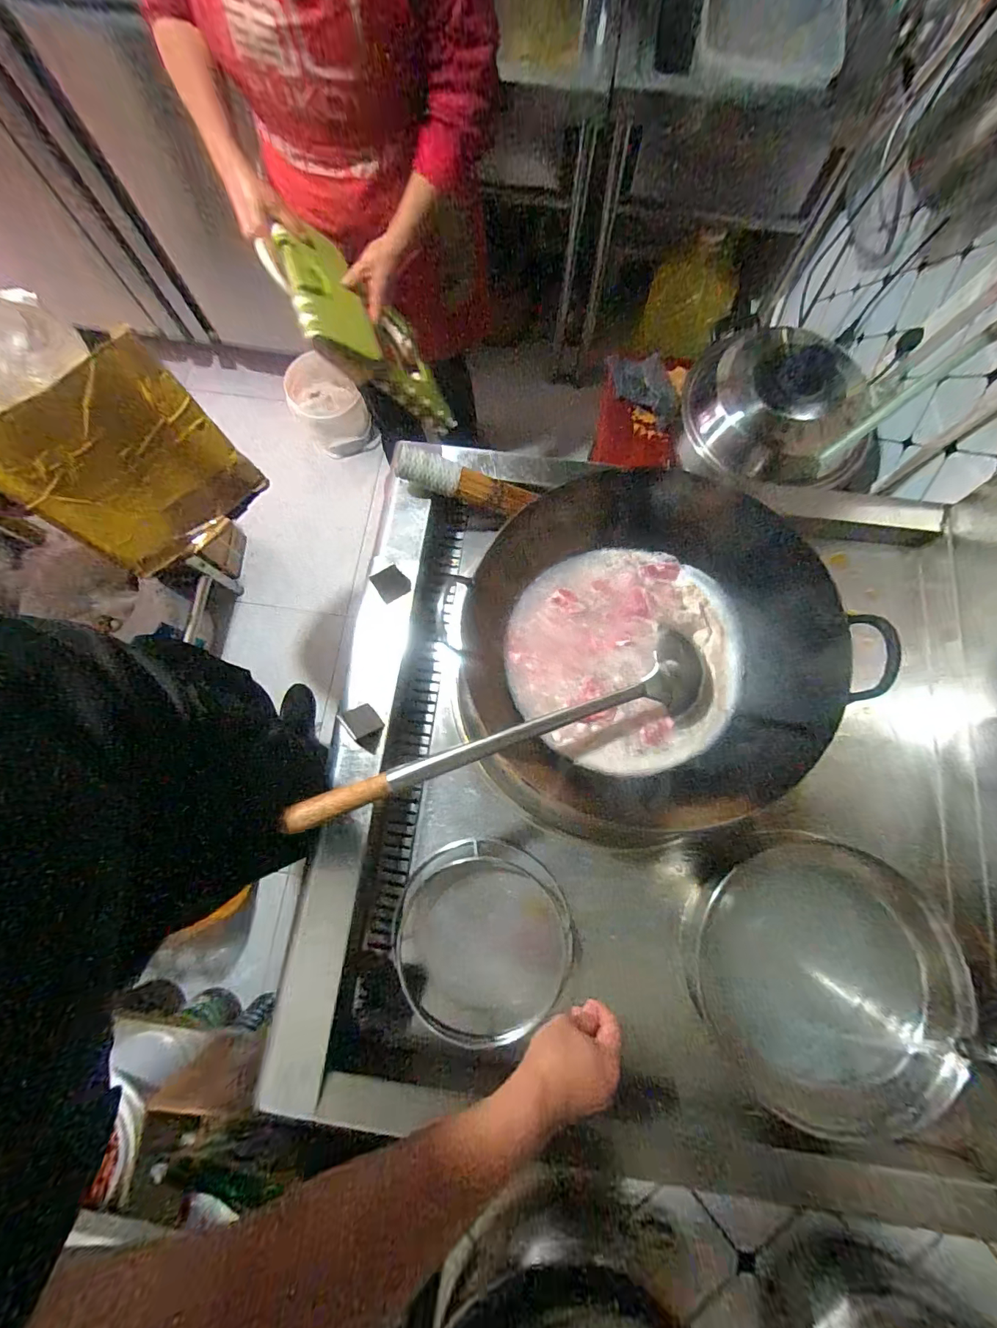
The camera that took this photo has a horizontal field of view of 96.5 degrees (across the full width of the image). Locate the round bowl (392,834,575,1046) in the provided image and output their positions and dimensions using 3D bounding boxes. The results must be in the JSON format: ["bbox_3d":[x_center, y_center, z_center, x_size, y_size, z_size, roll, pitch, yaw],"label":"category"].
[{"bbox_3d":[-0.020,0.375,0.602,0.228,0.055,0.245,0,78,-1],"label":"round bowl"}]

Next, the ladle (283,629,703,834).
[{"bbox_3d":[0.024,0.078,0.497,0.493,0.108,0.091,-20,79,-5],"label":"ladle"}]

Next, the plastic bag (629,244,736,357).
[{"bbox_3d":[0.594,-1.128,1.435,0.251,0.297,0.116,24,79,4],"label":"plastic bag"}]

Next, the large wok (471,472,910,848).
[{"bbox_3d":[0.169,-0.033,0.565,0.461,0.127,0.442,0,78,-1],"label":"large wok"}]

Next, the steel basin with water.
[{"bbox_3d":[0.389,0.380,0.548,0.296,0.110,0.287,-40,82,-8],"label":"steel basin with water"}]

